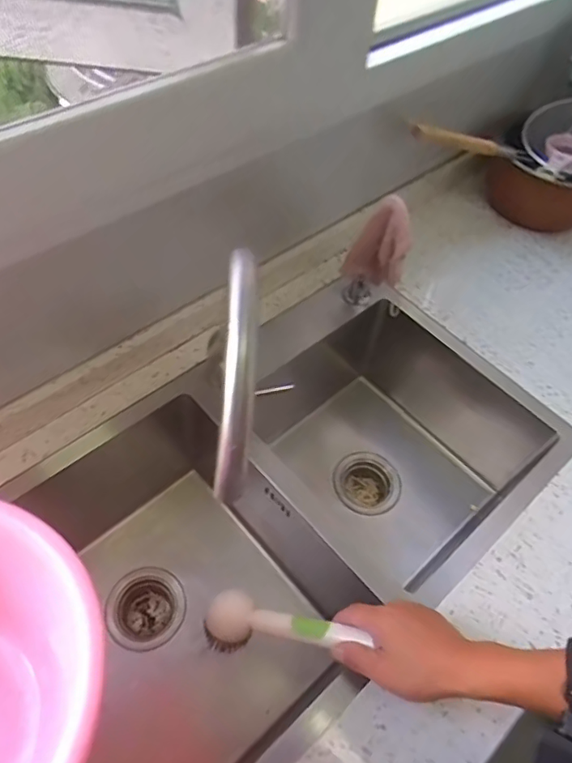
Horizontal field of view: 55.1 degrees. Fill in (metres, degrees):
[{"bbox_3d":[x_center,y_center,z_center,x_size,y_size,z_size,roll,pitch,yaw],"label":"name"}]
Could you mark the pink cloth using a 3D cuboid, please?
[{"bbox_3d":[0.118,-0.175,0.683,0.071,0.122,0.026,26,56,13],"label":"pink cloth"}]

